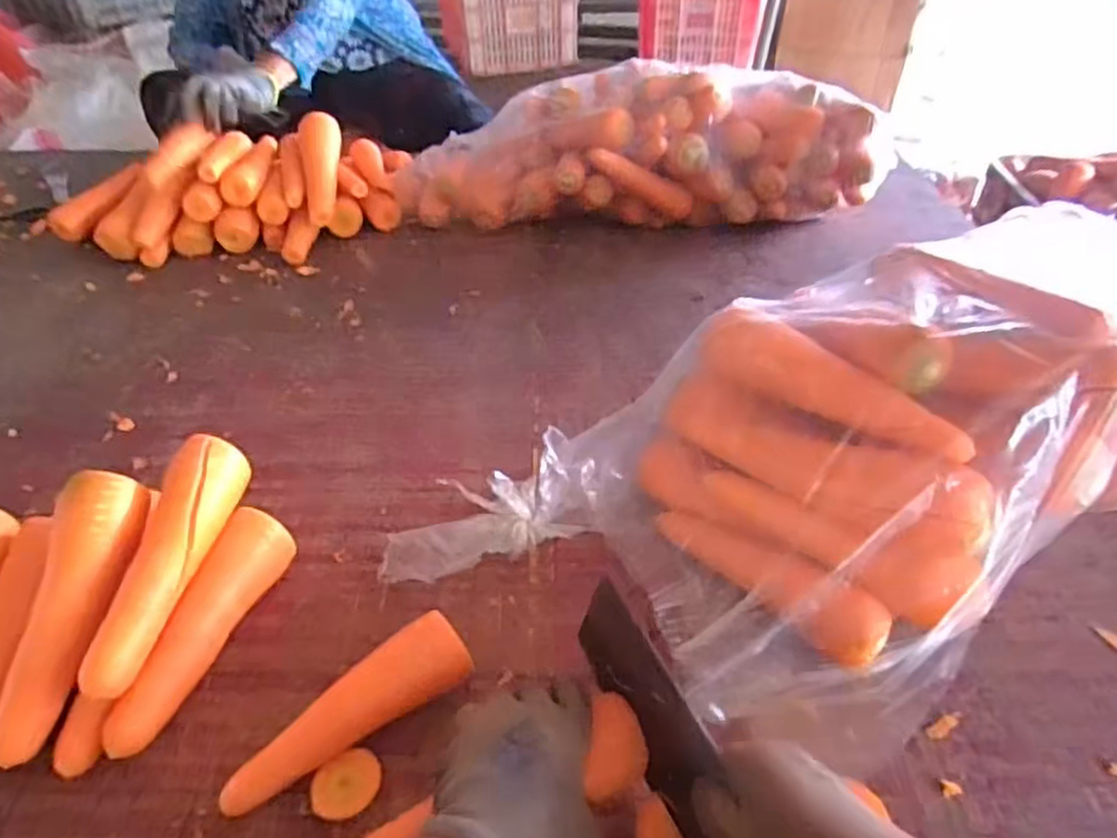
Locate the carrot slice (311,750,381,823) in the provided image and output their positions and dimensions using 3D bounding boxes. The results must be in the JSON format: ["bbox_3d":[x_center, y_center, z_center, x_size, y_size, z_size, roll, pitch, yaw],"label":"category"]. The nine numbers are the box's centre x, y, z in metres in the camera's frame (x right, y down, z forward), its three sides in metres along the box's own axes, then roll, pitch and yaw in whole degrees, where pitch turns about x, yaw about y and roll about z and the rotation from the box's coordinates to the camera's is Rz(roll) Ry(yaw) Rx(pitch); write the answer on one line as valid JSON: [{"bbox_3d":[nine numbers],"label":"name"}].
[{"bbox_3d":[-0.136,0.235,0.452,0.041,0.004,0.038,1,64,-10],"label":"carrot slice"}]

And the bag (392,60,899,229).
[{"bbox_3d":[0.103,-0.391,1.027,0.678,0.181,0.209,1,42,2],"label":"bag"}]

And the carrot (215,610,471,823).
[{"bbox_3d":[-0.140,0.195,0.471,0.166,0.052,0.043,-24,47,-24],"label":"carrot"}]

